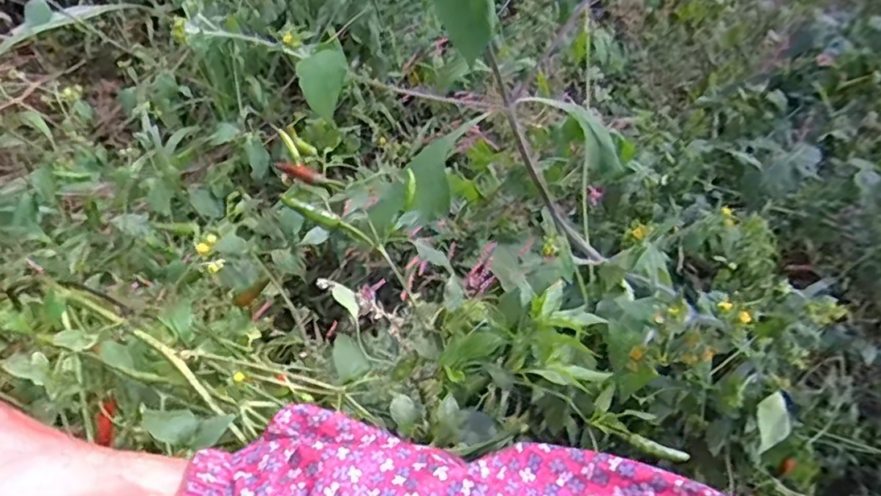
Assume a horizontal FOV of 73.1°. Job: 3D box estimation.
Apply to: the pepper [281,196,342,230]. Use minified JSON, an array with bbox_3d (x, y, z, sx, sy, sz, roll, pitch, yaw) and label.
[{"bbox_3d":[-0.082,-0.023,0.378,0.039,0.009,0.008,26,38,-18],"label":"pepper"}]

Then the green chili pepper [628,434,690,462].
[{"bbox_3d":[0.130,0.120,0.354,0.035,0.010,0.006,13,43,12],"label":"green chili pepper"}]

